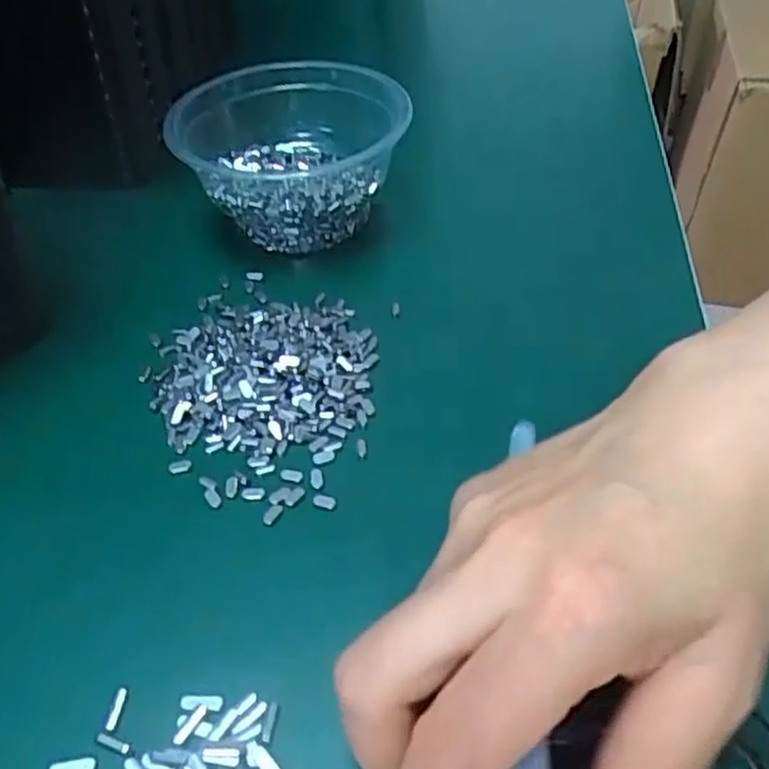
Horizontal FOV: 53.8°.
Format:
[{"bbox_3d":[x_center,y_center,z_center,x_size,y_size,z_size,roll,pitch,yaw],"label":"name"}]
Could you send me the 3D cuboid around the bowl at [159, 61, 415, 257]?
[{"bbox_3d":[-0.044,-0.110,0.369,0.103,0.051,0.097,-1,46,1],"label":"bowl"}]

